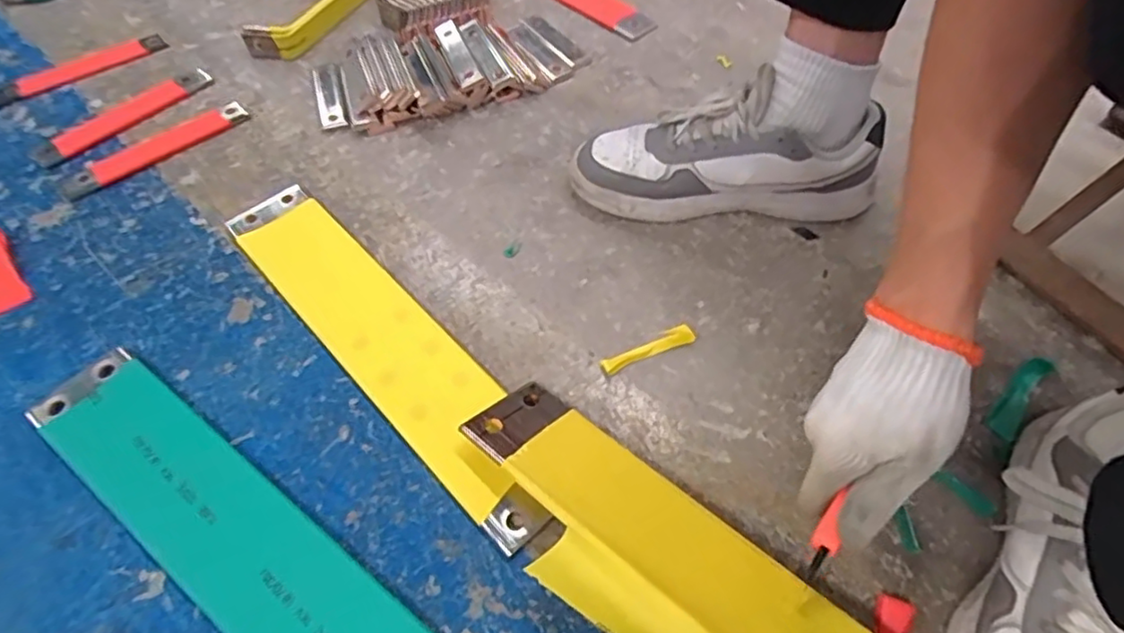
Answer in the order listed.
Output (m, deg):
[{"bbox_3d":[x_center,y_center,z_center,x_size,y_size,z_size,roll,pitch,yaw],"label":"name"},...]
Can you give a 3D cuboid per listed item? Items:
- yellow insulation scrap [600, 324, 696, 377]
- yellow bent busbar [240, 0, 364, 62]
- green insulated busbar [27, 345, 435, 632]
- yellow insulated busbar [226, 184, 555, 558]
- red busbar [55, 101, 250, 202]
[{"bbox_3d":[0.071,0.026,0.518,0.083,0.008,0.018,-19,59,-14],"label":"yellow insulation scrap"},{"bbox_3d":[-0.269,-0.389,0.761,0.061,0.034,0.260,33,62,19],"label":"yellow bent busbar"},{"bbox_3d":[-0.222,0.153,0.426,0.386,0.012,0.081,33,62,18],"label":"green insulated busbar"},{"bbox_3d":[-0.147,0.019,0.516,0.080,0.012,0.396,-38,65,-23],"label":"yellow insulated busbar"},{"bbox_3d":[-0.413,-0.173,0.631,0.036,0.006,0.186,38,63,21],"label":"red busbar"}]

